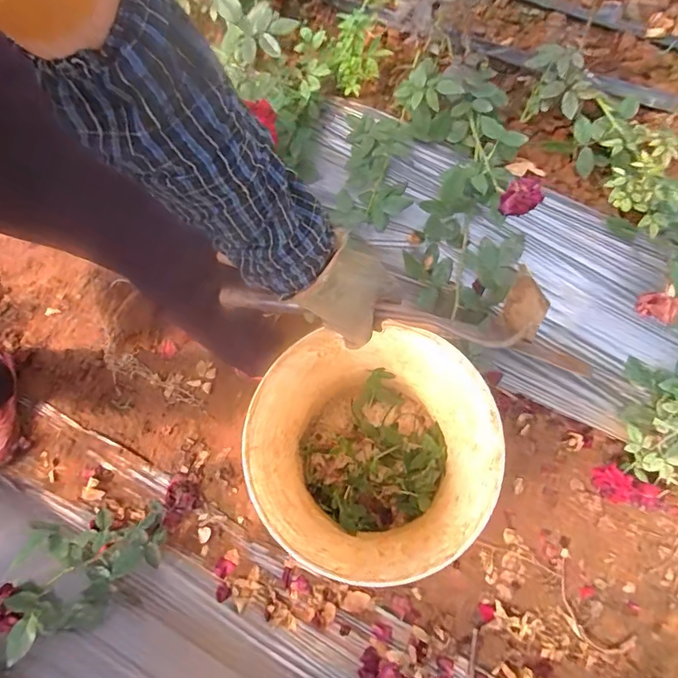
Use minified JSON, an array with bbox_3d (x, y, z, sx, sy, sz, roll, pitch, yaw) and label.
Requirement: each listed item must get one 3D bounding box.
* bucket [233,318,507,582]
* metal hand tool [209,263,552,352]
[{"bbox_3d":[0.044,0.170,0.718,0.283,0.352,0.284,-1,72,2],"label":"bucket"},{"bbox_3d":[0.036,-0.037,0.515,0.342,0.068,0.075,7,73,7],"label":"metal hand tool"}]

